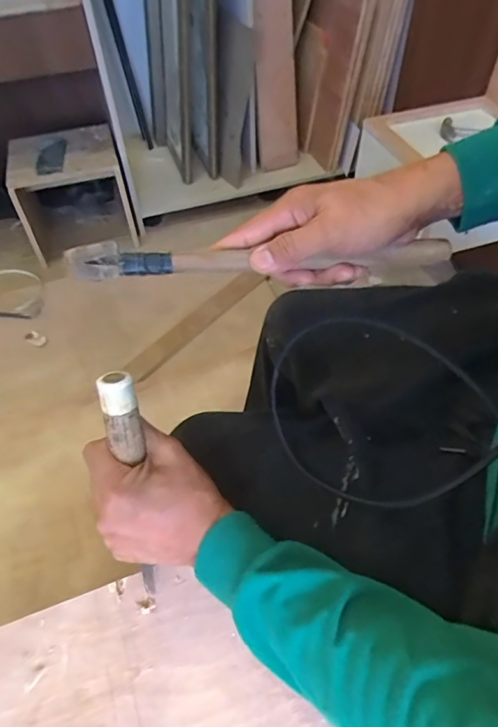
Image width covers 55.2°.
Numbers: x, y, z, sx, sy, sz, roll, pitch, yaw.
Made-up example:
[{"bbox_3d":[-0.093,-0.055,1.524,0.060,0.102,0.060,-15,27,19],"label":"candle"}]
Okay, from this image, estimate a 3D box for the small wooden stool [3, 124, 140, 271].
[{"bbox_3d":[-0.645,-0.637,1.752,0.376,0.347,0.328,-14,52,-8],"label":"small wooden stool"}]

